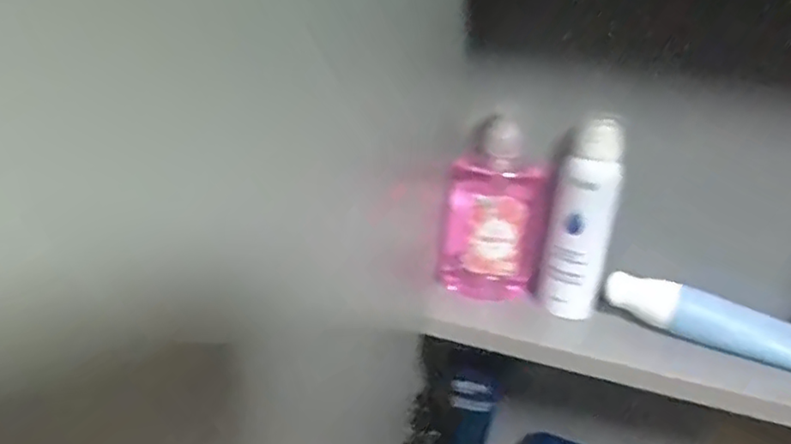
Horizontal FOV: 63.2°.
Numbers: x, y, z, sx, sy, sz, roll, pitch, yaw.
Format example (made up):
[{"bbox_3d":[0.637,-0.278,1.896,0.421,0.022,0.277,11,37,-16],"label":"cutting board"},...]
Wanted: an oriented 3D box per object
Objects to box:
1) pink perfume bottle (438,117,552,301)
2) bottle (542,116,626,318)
[{"bbox_3d":[0.077,-0.005,0.509,0.077,0.139,0.029,10,21,13],"label":"pink perfume bottle"},{"bbox_3d":[0.143,-0.001,0.487,0.042,0.151,0.036,11,21,17],"label":"bottle"}]

